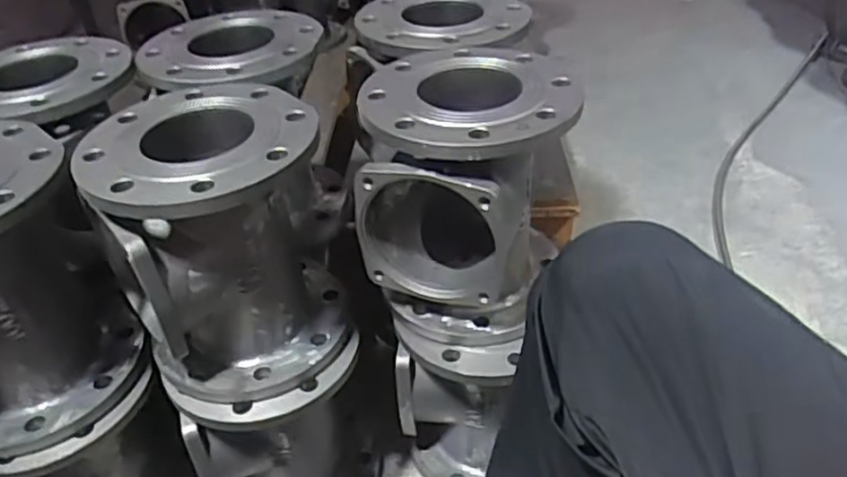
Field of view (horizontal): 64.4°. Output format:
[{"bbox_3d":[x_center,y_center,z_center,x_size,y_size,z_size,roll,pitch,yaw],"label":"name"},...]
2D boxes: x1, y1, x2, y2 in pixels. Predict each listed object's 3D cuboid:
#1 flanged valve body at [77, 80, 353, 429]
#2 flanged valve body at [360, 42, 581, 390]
[{"bbox_3d":[-0.199,0.008,0.689,0.210,0.260,0.231,-15,39,-15],"label":"flanged valve body"},{"bbox_3d":[0.045,-0.032,0.719,0.205,0.263,0.241,3,38,8],"label":"flanged valve body"}]

